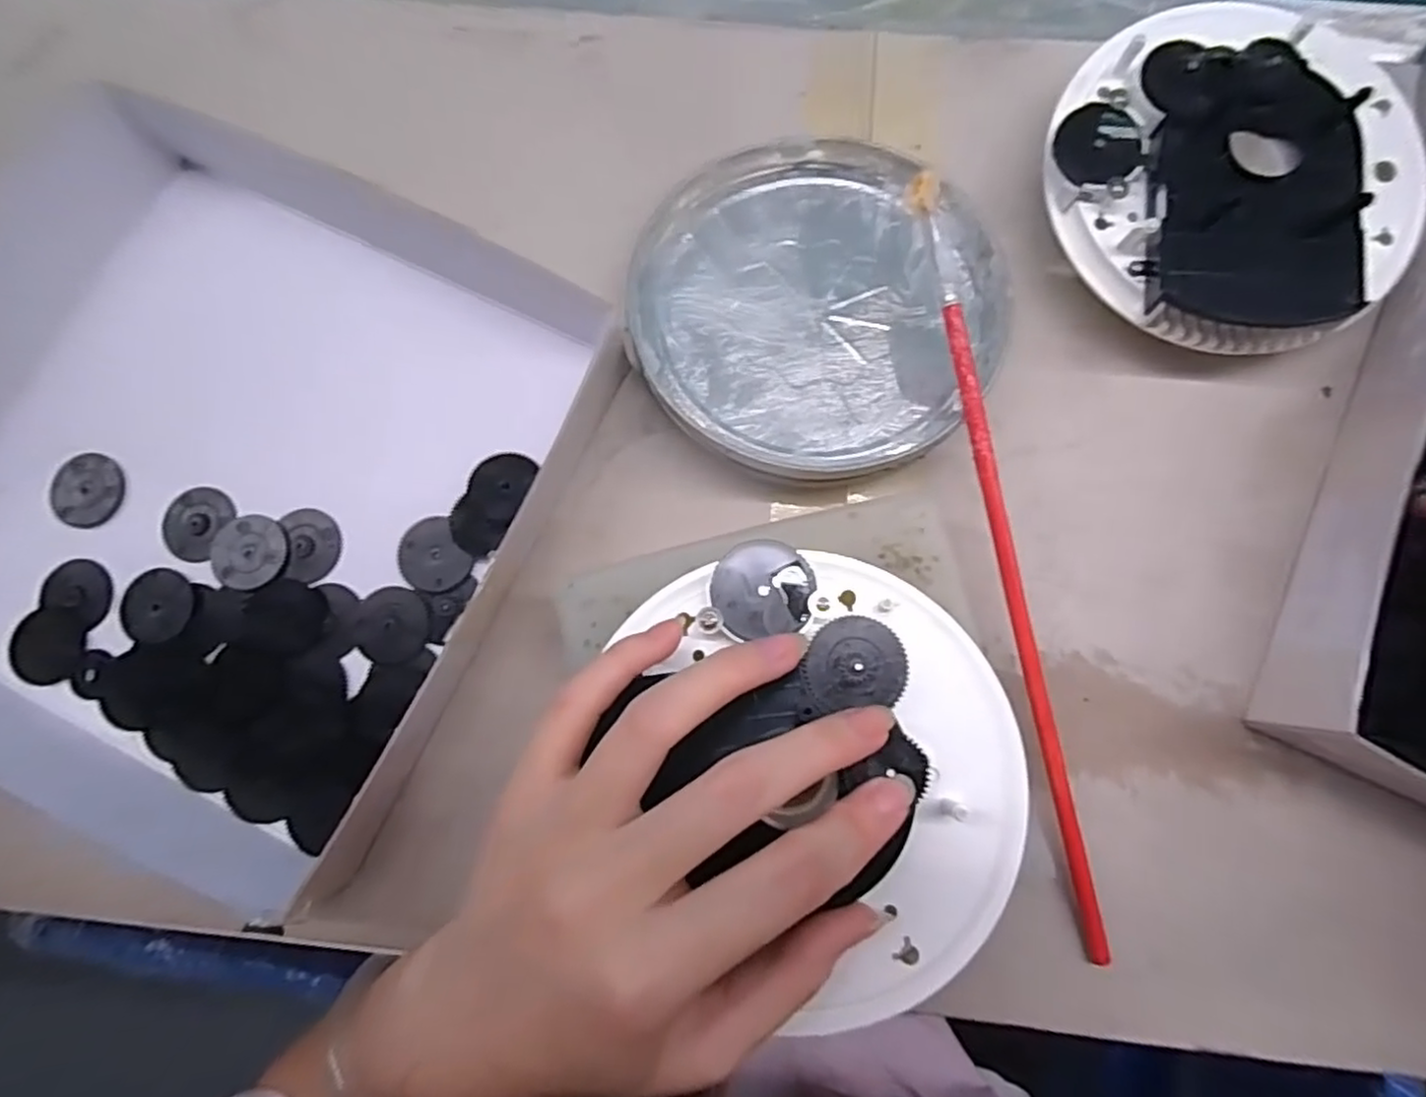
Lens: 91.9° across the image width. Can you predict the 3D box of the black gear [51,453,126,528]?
[{"bbox_3d":[-0.230,-0.021,0.254,0.023,0.006,0.027,-5,77,-11],"label":"black gear"}]

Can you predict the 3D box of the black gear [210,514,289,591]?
[{"bbox_3d":[-0.165,0.001,0.245,0.026,0.004,0.026,2,80,2],"label":"black gear"}]

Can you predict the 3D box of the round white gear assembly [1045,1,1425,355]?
[{"bbox_3d":[0.177,-0.126,0.236,0.125,0.038,0.113,30,82,6],"label":"round white gear assembly"}]

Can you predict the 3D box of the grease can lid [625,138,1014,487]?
[{"bbox_3d":[0.036,-0.087,0.245,0.127,0.011,0.126,0,75,1],"label":"grease can lid"}]

